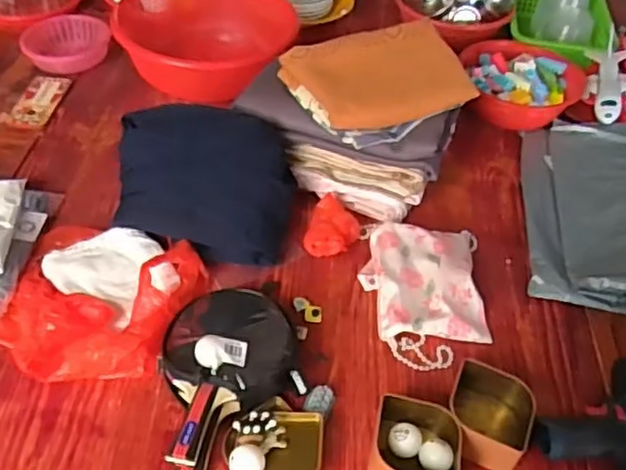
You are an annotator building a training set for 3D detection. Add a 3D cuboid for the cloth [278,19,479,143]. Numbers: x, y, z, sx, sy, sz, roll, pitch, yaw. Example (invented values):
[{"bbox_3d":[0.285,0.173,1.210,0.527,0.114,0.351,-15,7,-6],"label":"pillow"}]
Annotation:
[{"bbox_3d":[0.094,-0.257,1.049,0.266,0.043,0.202,-17,61,-3],"label":"cloth"}]

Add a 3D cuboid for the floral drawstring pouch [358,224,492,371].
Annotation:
[{"bbox_3d":[0.159,0.074,0.961,0.170,0.040,0.241,4,46,0],"label":"floral drawstring pouch"}]

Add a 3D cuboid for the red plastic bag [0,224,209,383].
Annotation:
[{"bbox_3d":[-0.302,0.085,0.898,0.252,0.062,0.261,16,45,12],"label":"red plastic bag"}]

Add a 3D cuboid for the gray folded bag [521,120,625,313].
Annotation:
[{"bbox_3d":[0.472,-0.051,1.103,0.232,0.053,0.419,9,46,5],"label":"gray folded bag"}]

